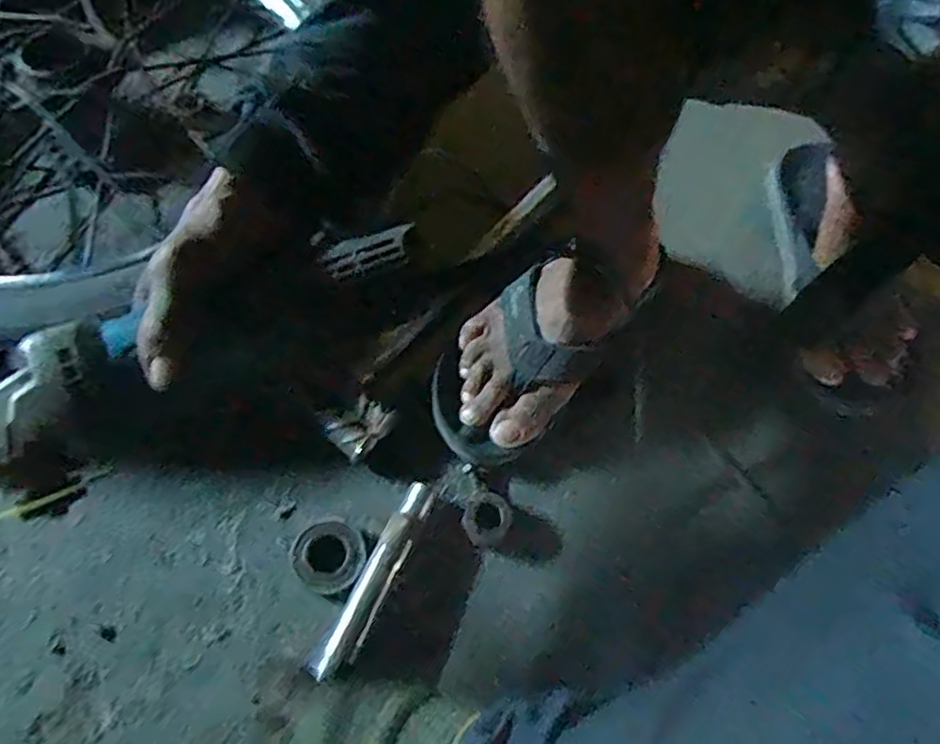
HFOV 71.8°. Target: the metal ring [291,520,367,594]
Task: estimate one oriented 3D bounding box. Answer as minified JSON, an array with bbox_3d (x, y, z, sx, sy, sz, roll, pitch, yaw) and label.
[{"bbox_3d":[-0.098,0.126,0.446,0.047,0.018,0.049,1,62,-3],"label":"metal ring"}]

